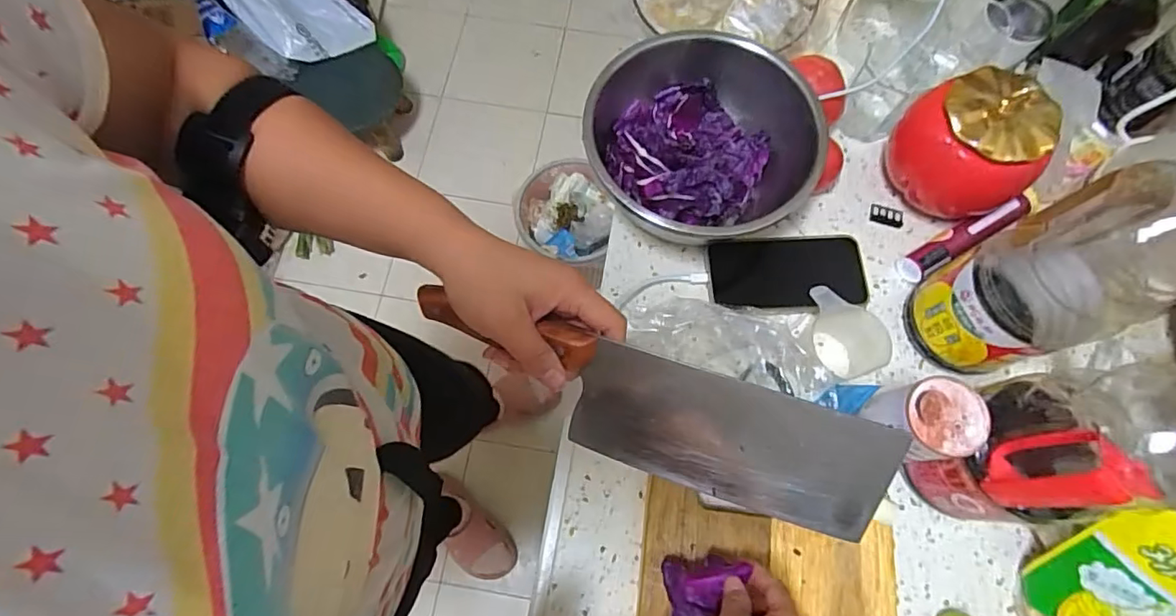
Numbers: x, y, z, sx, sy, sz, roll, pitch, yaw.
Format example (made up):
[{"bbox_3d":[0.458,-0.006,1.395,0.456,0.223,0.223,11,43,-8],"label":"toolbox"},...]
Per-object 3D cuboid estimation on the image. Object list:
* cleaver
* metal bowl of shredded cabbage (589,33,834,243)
[{"bbox_3d":[0.031,0.057,0.348,0.294,0.026,0.089,21,116,10],"label":"cleaver"},{"bbox_3d":[0.106,-0.149,0.532,0.207,0.088,0.208,0,72,0],"label":"metal bowl of shredded cabbage"}]

